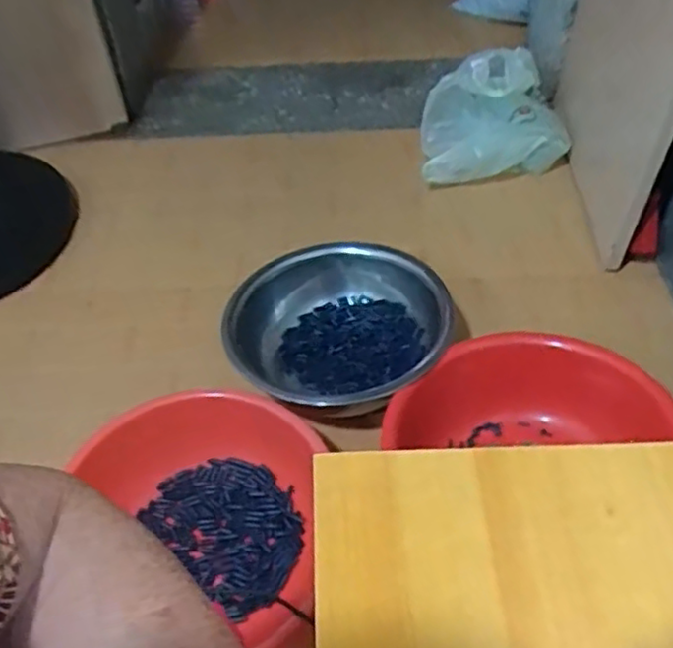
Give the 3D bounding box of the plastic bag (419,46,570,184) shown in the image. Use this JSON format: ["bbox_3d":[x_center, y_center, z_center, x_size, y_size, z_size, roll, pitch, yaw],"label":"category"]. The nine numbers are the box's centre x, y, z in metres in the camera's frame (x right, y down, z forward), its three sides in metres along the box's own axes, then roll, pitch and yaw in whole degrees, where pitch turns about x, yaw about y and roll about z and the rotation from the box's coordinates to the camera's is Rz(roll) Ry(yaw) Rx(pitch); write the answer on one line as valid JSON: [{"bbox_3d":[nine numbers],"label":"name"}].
[{"bbox_3d":[0.304,-0.397,1.308,0.282,0.195,0.174,-3,50,-1],"label":"plastic bag"}]

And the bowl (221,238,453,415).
[{"bbox_3d":[0.006,0.019,1.036,0.305,0.146,0.318,-1,50,1],"label":"bowl"}]

